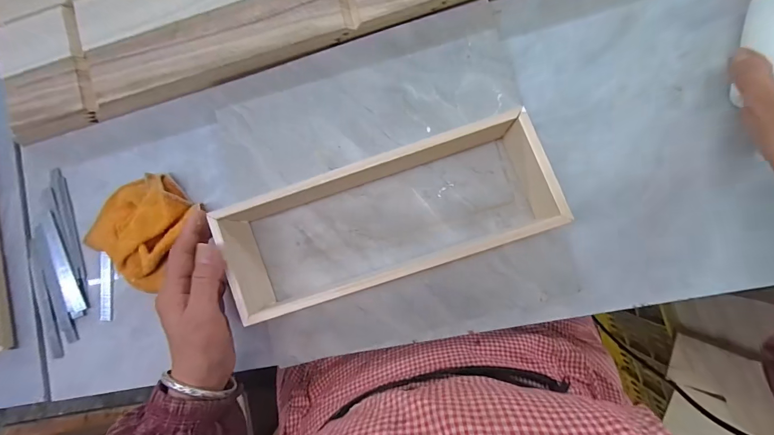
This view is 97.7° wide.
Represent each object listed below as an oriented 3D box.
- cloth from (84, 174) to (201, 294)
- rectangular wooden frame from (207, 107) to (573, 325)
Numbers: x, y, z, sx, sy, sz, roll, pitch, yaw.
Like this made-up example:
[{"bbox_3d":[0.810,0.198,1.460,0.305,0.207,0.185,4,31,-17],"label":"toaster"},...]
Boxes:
[{"bbox_3d":[-0.260,0.009,0.353,0.107,0.031,0.111,40,92,6],"label":"cloth"},{"bbox_3d":[-0.001,0.002,0.305,0.281,0.063,0.105,-19,86,4],"label":"rectangular wooden frame"}]

